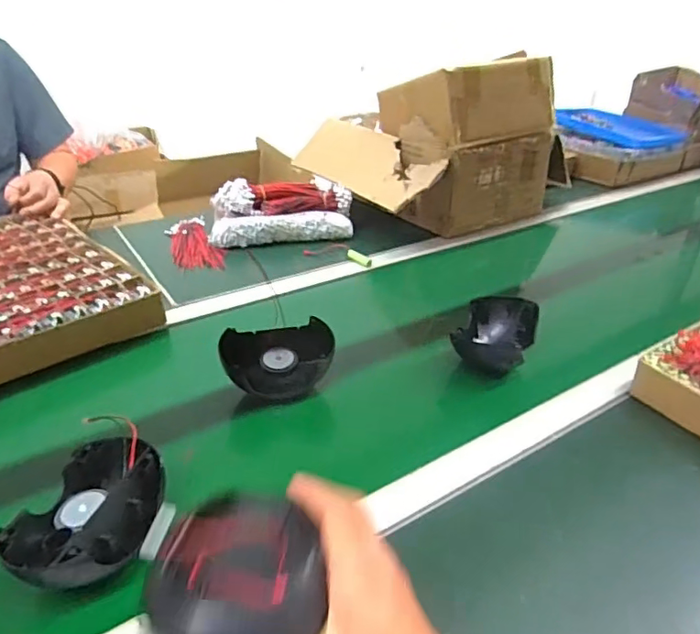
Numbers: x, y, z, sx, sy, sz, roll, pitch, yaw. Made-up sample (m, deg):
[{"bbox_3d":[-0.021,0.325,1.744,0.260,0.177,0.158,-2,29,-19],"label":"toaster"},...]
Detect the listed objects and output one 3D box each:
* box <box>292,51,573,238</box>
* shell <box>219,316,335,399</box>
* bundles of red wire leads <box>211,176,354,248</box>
[{"bbox_3d":[0.177,-0.391,1.163,0.470,0.288,0.386,-18,36,-28],"label":"box"},{"bbox_3d":[-0.084,0.050,0.632,0.129,0.053,0.073,-5,33,-11],"label":"shell"},{"bbox_3d":[-0.133,-0.206,1.042,0.267,0.081,0.142,-4,32,-9],"label":"bundles of red wire leads"}]

